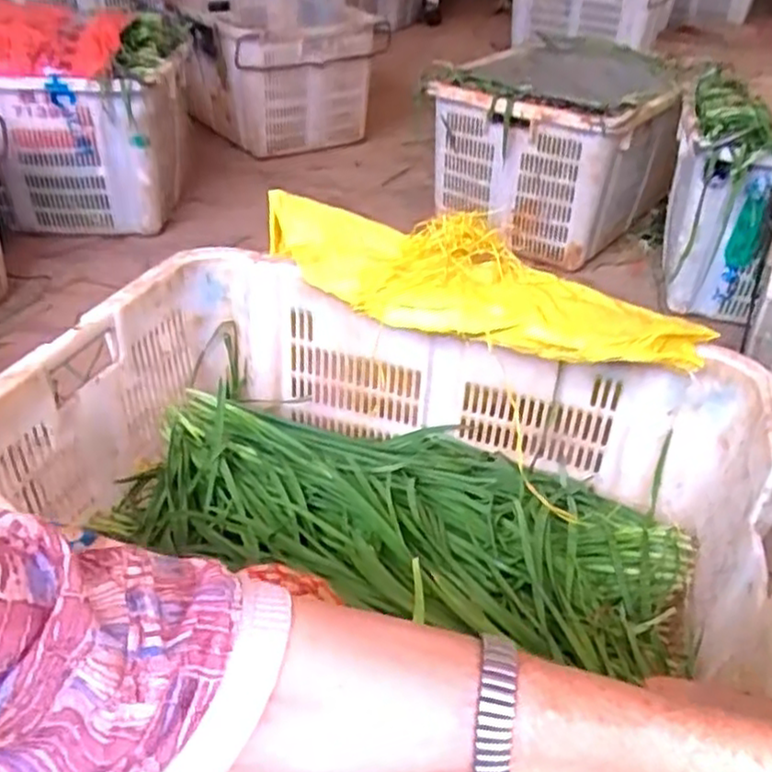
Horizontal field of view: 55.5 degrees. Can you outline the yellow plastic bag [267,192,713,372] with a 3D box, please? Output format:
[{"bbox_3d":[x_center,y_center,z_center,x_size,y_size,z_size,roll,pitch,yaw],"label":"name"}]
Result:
[{"bbox_3d":[0.068,-0.109,0.800,0.513,0.079,0.146,27,42,28],"label":"yellow plastic bag"}]

